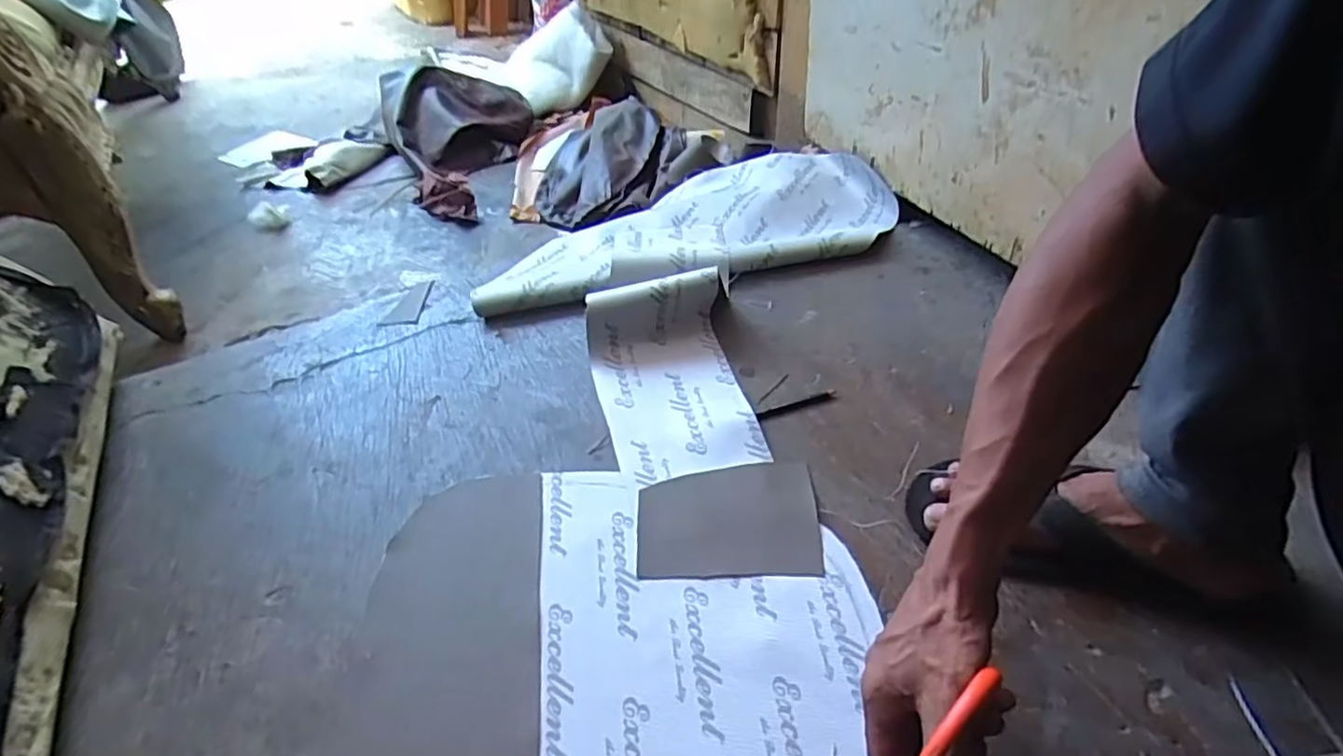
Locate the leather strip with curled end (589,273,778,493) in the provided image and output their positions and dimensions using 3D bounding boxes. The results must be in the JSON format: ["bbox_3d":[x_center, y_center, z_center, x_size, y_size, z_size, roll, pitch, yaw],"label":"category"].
[{"bbox_3d":[-0.002,-0.008,0.699,0.150,0.065,0.221,-11,45,-7],"label":"leather strip with curled end"}]

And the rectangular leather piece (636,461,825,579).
[{"bbox_3d":[0.049,0.122,0.604,0.155,0.006,0.114,-1,43,2],"label":"rectangular leather piece"}]

